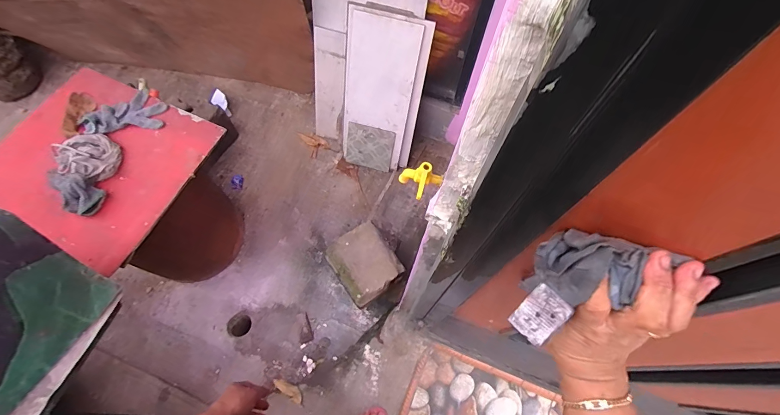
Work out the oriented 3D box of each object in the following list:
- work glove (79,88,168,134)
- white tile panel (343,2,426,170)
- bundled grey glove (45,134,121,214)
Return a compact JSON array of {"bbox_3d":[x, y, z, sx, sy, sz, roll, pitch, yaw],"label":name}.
[{"bbox_3d":[-0.639,-0.224,0.843,0.177,0.033,0.118,-28,67,-32],"label":"work glove"},{"bbox_3d":[-0.047,-0.418,1.287,0.255,0.542,0.019,15,38,4],"label":"white tile panel"},{"bbox_3d":[-0.668,-0.077,0.759,0.105,0.055,0.191,4,64,0],"label":"bundled grey glove"}]

